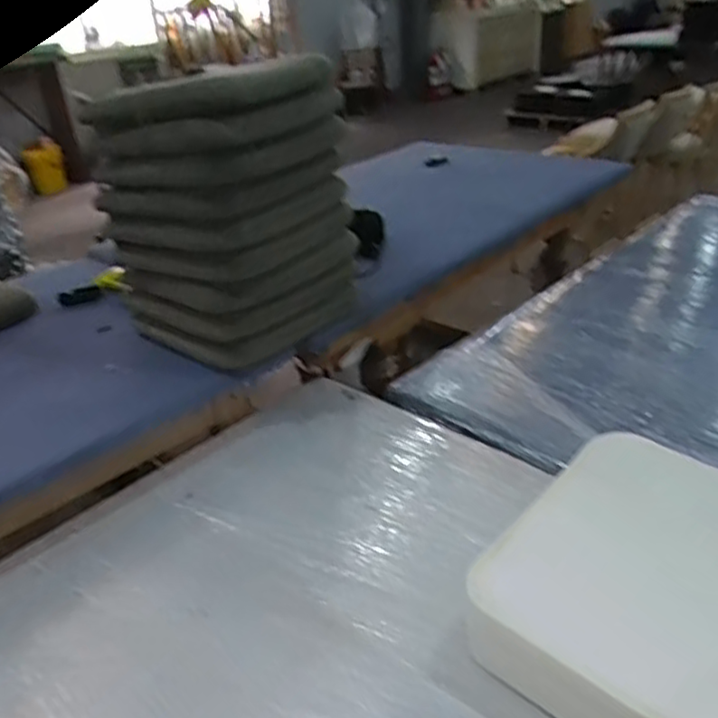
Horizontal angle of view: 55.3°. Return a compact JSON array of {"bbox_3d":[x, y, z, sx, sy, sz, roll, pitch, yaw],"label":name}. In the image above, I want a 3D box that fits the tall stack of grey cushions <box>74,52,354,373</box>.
[{"bbox_3d":[-0.272,-0.350,1.515,0.365,0.530,0.474,22,39,40],"label":"tall stack of grey cushions"}]

